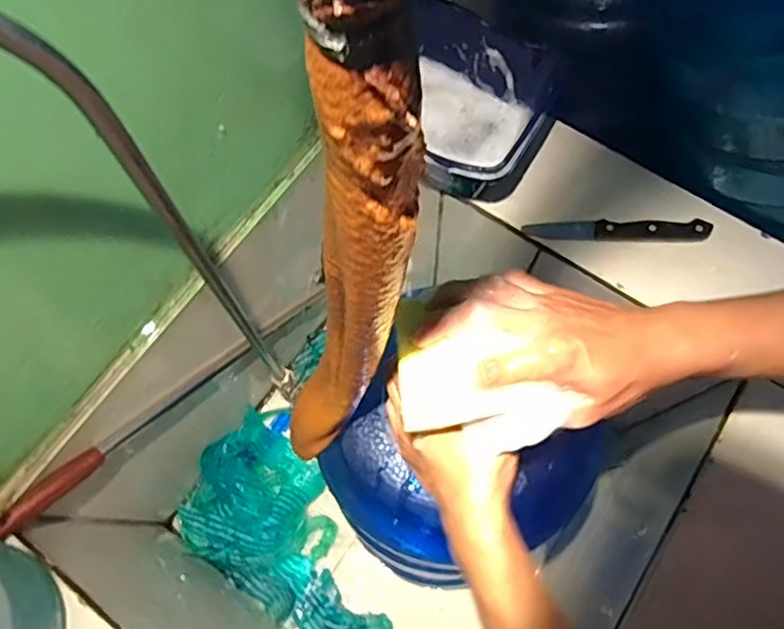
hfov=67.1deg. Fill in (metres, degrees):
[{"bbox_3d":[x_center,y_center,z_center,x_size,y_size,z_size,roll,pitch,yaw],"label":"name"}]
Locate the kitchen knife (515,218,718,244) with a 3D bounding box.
[{"bbox_3d":[0.217,-0.080,0.569,0.172,0.009,0.022,-1,70,1],"label":"kitchen knife"}]

